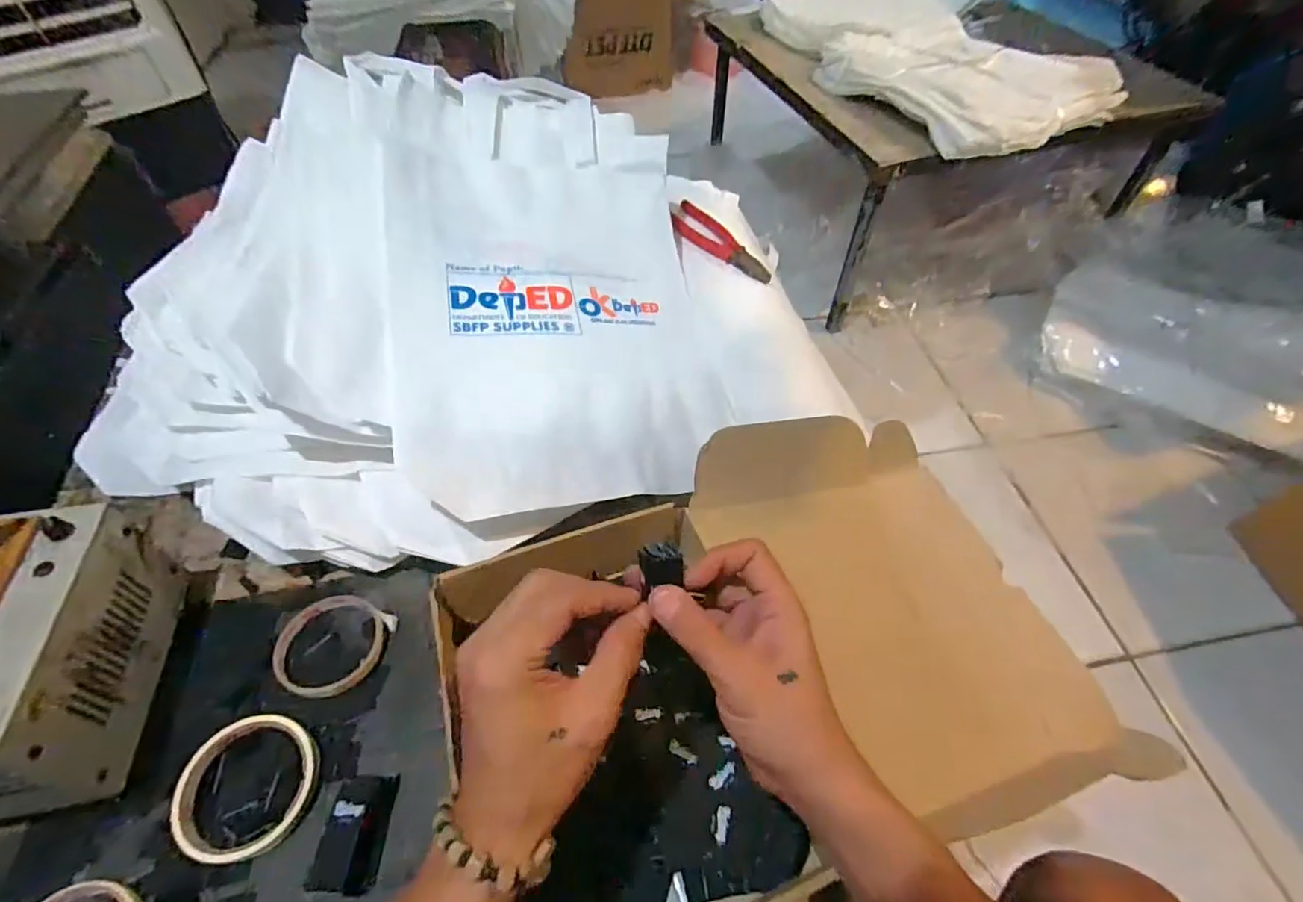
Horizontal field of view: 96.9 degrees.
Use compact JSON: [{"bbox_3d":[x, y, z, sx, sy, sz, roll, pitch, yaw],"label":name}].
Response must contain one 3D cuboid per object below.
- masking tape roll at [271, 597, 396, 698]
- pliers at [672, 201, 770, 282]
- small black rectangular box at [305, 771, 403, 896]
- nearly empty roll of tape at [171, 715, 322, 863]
[{"bbox_3d":[-0.265,0.158,0.474,0.089,0.015,0.082,0,53,0],"label":"masking tape roll"},{"bbox_3d":[0.086,-0.270,0.752,0.055,0.017,0.175,-34,60,-22],"label":"pliers"},{"bbox_3d":[-0.200,0.254,0.386,0.039,0.022,0.064,3,53,3],"label":"small black rectangular box"},{"bbox_3d":[-0.282,0.234,0.405,0.088,0.016,0.087,0,53,0],"label":"nearly empty roll of tape"}]

